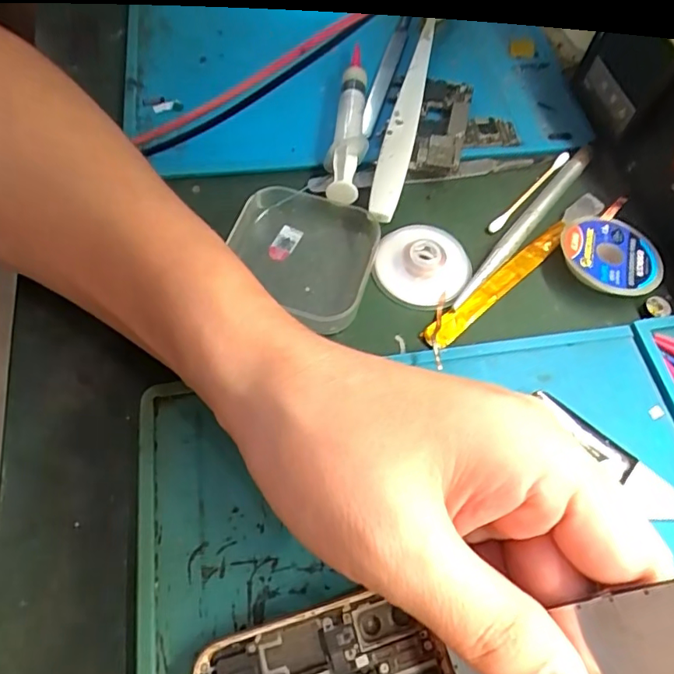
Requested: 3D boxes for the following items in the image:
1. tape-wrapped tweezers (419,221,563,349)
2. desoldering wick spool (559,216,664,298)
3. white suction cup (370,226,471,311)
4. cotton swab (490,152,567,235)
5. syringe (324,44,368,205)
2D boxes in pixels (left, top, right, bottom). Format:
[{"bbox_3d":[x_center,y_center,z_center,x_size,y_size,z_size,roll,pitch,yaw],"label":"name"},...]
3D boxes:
[{"bbox_3d":[0.072,-0.023,0.241,0.093,0.005,0.010,-38,69,-20],"label":"tape-wrapped tweezers"},{"bbox_3d":[0.124,-0.037,0.243,0.044,0.010,0.043,1,61,-2],"label":"desoldering wick spool"},{"bbox_3d":[0.039,-0.033,0.237,0.041,0.009,0.037,17,62,7],"label":"white suction cup"},{"bbox_3d":[0.096,-0.072,0.267,0.005,0.005,0.067,40,67,18],"label":"cotton swab"},{"bbox_3d":[0.006,-0.104,0.264,0.018,0.020,0.088,5,61,0],"label":"syringe"}]

